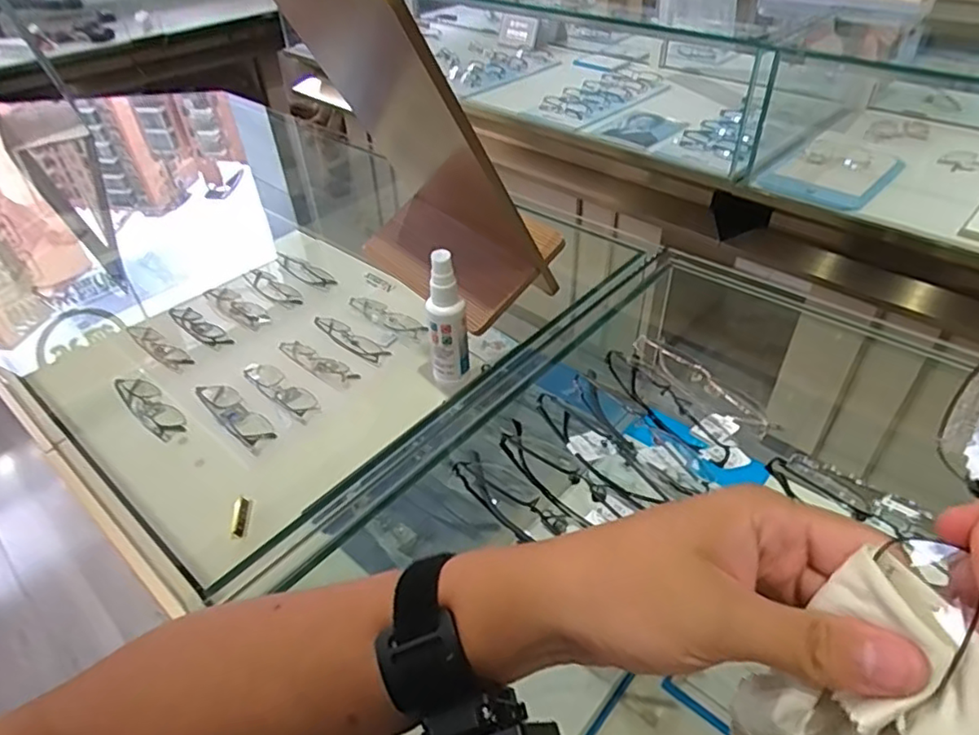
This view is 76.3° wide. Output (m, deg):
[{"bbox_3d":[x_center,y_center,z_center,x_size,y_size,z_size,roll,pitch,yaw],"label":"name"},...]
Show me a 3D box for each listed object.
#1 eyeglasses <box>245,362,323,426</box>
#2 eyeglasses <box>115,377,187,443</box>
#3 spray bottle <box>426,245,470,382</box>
[{"bbox_3d":[-0.271,0.030,0.819,0.132,0.019,0.039,28,52,31],"label":"eyeglasses"},{"bbox_3d":[-0.434,0.050,0.800,0.127,0.028,0.040,29,52,32],"label":"eyeglasses"},{"bbox_3d":[-0.033,-0.036,0.476,0.027,0.106,0.024,-1,41,2],"label":"spray bottle"}]

